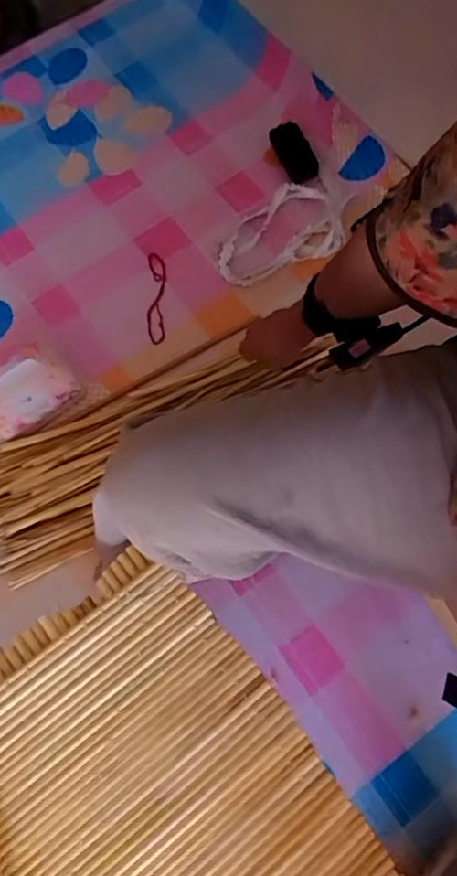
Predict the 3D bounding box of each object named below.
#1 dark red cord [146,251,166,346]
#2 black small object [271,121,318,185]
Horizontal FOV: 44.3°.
[{"bbox_3d":[-0.117,-0.228,0.913,0.030,0.017,0.160,-1,73,-1],"label":"dark red cord"},{"bbox_3d":[0.110,-0.471,0.924,0.052,0.027,0.104,-26,73,-6],"label":"black small object"}]

